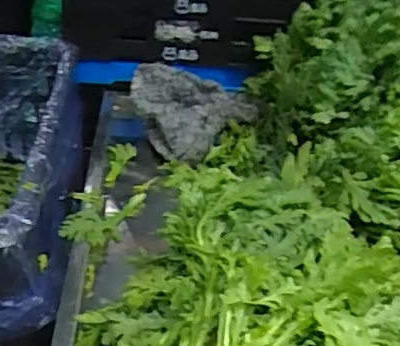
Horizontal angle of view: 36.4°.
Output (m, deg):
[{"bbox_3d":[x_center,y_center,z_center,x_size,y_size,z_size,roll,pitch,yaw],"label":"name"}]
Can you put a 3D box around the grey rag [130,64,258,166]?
[{"bbox_3d":[-0.012,-0.082,0.854,0.179,0.079,0.136,5,33,-1],"label":"grey rag"}]

